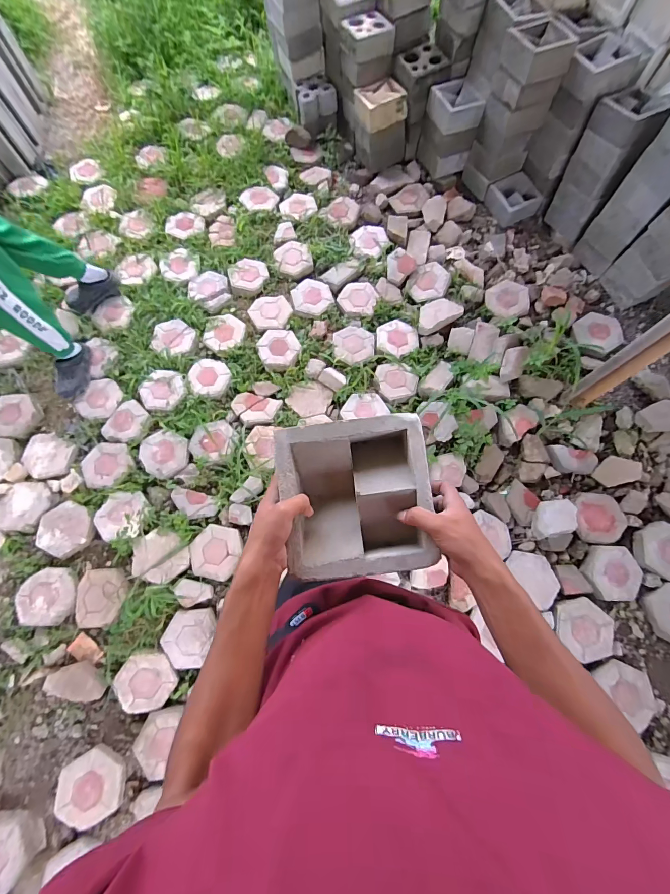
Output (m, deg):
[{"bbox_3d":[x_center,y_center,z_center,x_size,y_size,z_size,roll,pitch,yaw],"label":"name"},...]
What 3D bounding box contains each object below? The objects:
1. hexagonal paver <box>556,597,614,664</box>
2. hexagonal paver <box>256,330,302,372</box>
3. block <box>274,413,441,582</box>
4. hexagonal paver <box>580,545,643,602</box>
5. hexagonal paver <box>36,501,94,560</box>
[{"bbox_3d":[0.929,0.684,1.354,0.225,0.055,0.192,39,77,11],"label":"hexagonal paver"},{"bbox_3d":[-0.264,-0.469,1.696,0.191,0.047,0.218,-24,74,-7],"label":"hexagonal paver"},{"bbox_3d":[0.027,0.070,0.489,0.189,0.089,0.193,-7,73,-2],"label":"block"},{"bbox_3d":[1.086,0.493,1.416,0.220,0.054,0.209,5,73,2],"label":"hexagonal paver"},{"bbox_3d":[-1.067,0.323,1.421,0.214,0.044,0.199,22,74,7],"label":"hexagonal paver"}]

